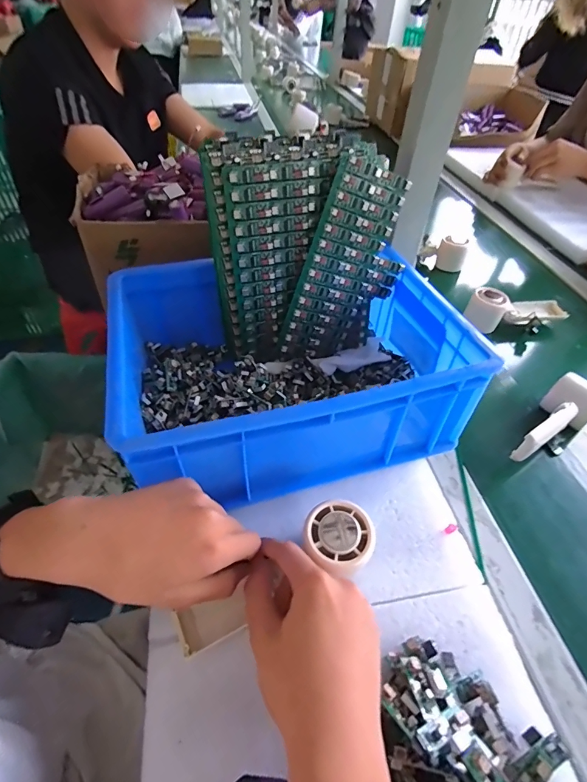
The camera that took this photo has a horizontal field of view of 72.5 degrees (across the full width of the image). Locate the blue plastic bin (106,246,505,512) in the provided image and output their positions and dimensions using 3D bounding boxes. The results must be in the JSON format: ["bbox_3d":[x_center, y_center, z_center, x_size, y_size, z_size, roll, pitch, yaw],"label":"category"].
[{"bbox_3d":[-0.008,-0.036,0.434,0.328,0.123,0.251,-11,48,-14],"label":"blue plastic bin"}]

